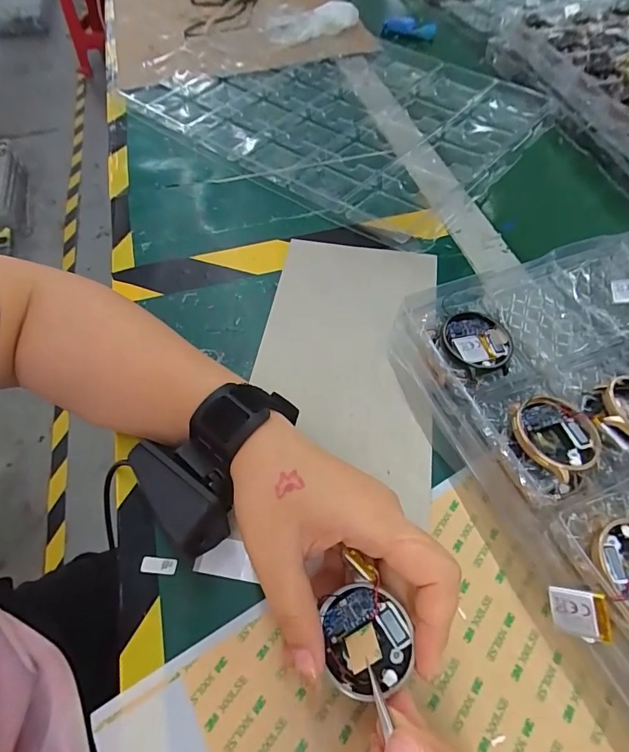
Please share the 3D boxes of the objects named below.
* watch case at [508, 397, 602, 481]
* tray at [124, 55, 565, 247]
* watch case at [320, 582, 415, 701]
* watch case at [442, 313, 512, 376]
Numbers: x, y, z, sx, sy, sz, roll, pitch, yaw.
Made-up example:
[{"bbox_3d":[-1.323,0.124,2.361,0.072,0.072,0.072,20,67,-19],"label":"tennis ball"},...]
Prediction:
[{"bbox_3d":[0.130,0.033,0.231,0.041,0.015,0.043,-17,58,-9],"label":"watch case"},{"bbox_3d":[0.030,-0.314,0.495,0.398,0.019,0.311,34,64,22],"label":"tray"},{"bbox_3d":[0.023,0.115,0.187,0.038,0.012,0.040,-10,80,14],"label":"watch case"},{"bbox_3d":[0.102,-0.021,0.268,0.042,0.012,0.046,18,60,13],"label":"watch case"}]

